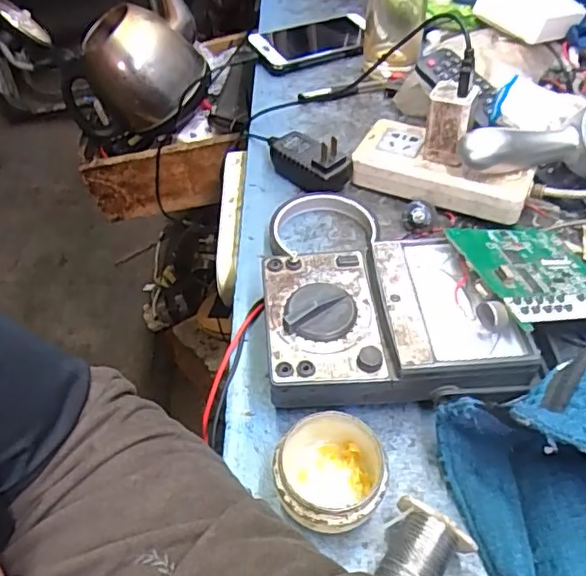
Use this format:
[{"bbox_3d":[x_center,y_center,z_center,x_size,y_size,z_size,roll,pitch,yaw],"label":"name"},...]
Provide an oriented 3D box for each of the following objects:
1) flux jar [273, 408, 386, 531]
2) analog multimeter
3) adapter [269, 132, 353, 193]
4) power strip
[{"bbox_3d":[0.022,0.108,0.337,0.060,0.036,0.061,0,49,-1],"label":"flux jar"},{"bbox_3d":[0.062,0.024,0.394,0.160,0.046,0.118,-3,49,-4],"label":"analog multimeter"},{"bbox_3d":[0.009,-0.114,0.523,0.082,0.042,0.041,32,56,24],"label":"adapter"},{"bbox_3d":[0.126,-0.100,0.507,0.150,0.034,0.065,26,54,20],"label":"power strip"}]

